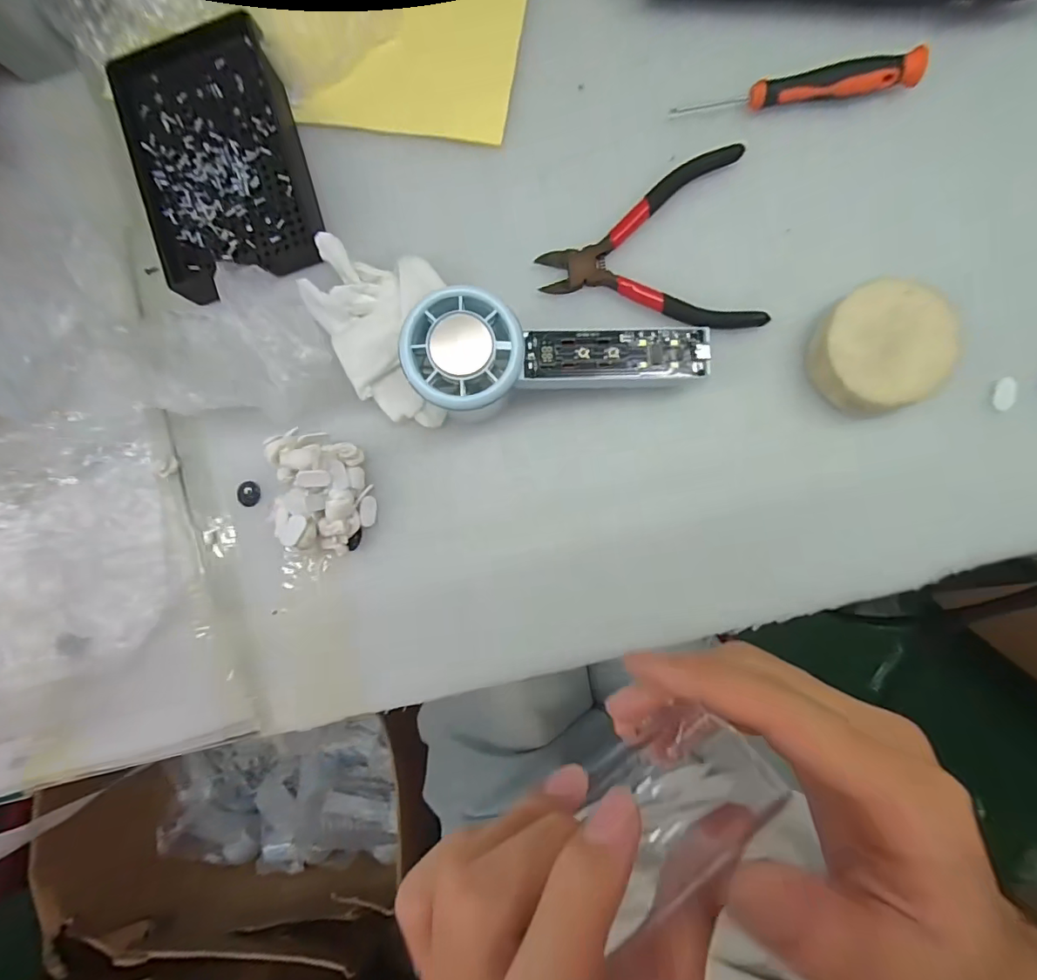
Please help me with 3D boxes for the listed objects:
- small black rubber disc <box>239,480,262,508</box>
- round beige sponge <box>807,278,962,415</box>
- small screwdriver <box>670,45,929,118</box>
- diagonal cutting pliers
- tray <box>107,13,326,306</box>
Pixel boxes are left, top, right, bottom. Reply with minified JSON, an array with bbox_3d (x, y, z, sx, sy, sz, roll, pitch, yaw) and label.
[{"bbox_3d":[-0.163,0.002,0.297,0.014,0.004,0.015,0,93,4],"label":"small black rubber disc"},{"bbox_3d":[0.186,-0.073,0.256,0.063,0.026,0.064,0,93,4],"label":"round beige sponge"},{"bbox_3d":[0.148,-0.215,0.262,0.123,0.011,0.015,-6,92,4],"label":"small screwdriver"},{"bbox_3d":[0.071,-0.128,0.275,0.115,0.009,0.095,-11,92,4],"label":"diagonal cutting pliers"},{"bbox_3d":[-0.172,-0.189,0.283,0.093,0.015,0.143,-19,91,5],"label":"tray"}]

